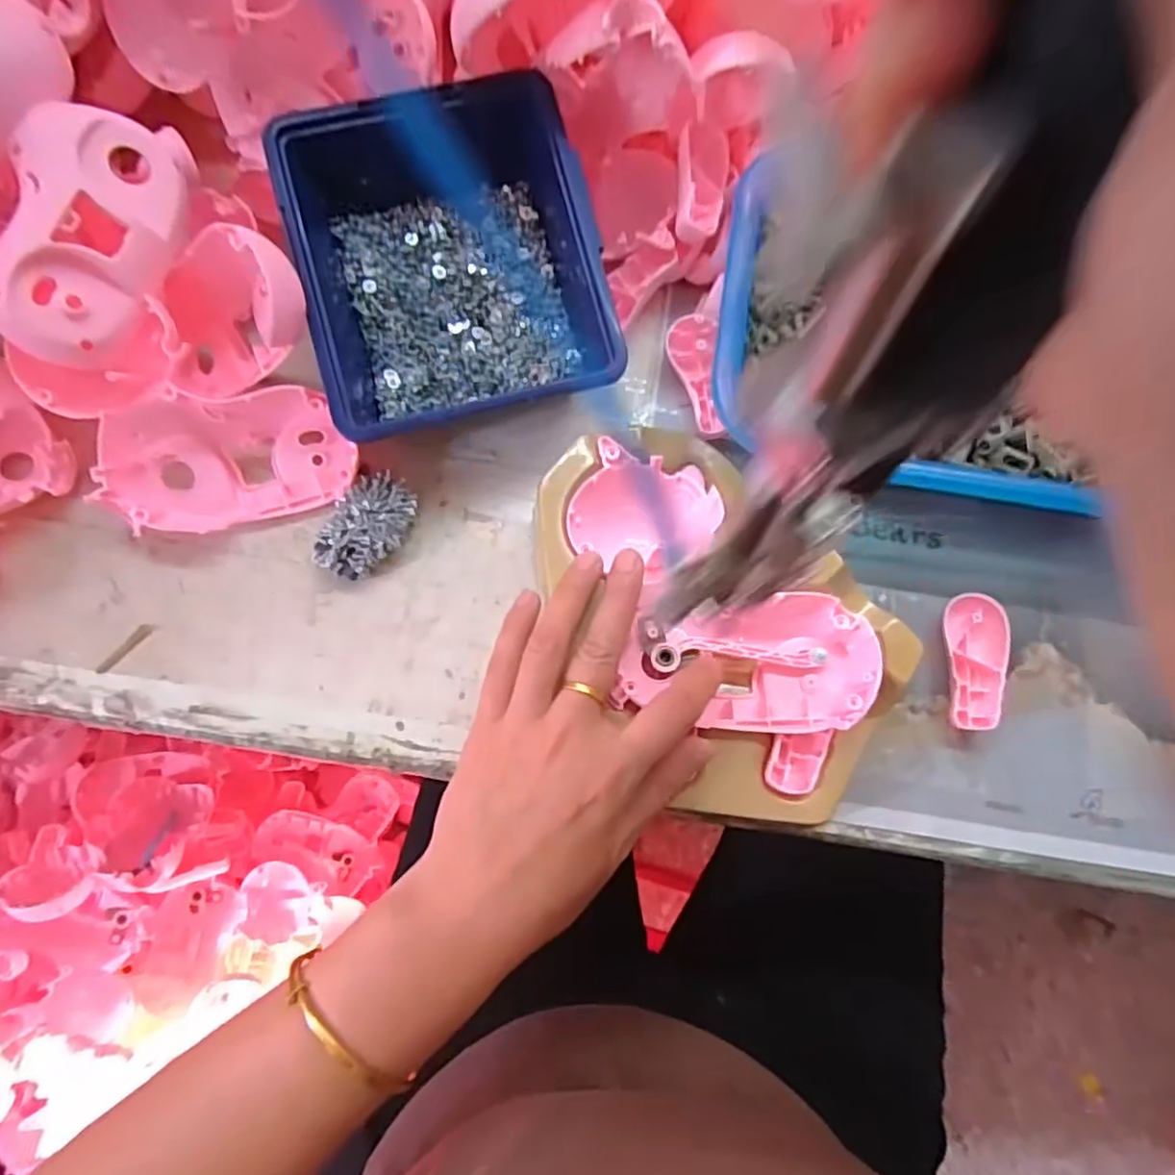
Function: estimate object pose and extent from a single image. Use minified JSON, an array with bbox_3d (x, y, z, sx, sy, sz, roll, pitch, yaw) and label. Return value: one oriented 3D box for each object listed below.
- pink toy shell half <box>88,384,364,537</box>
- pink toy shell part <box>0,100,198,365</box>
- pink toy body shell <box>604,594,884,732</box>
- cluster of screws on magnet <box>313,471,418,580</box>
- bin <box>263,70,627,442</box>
[{"bbox_3d":[-0.179,-0.063,0.346,0.119,0.037,0.060,-10,77,-4],"label":"pink toy shell half"},{"bbox_3d":[-0.225,-0.160,0.311,0.062,0.032,0.116,19,84,-34],"label":"pink toy shell part"},{"bbox_3d":[0.072,0.033,0.312,0.112,0.027,0.062,2,77,-1],"label":"pink toy body shell"},{"bbox_3d":[-0.112,-0.030,0.350,0.033,0.024,0.055,38,79,7],"label":"cluster of screws on magnet"},{"bbox_3d":[-0.068,-0.166,0.360,0.145,0.065,0.171,-13,78,-4],"label":"bin"}]

